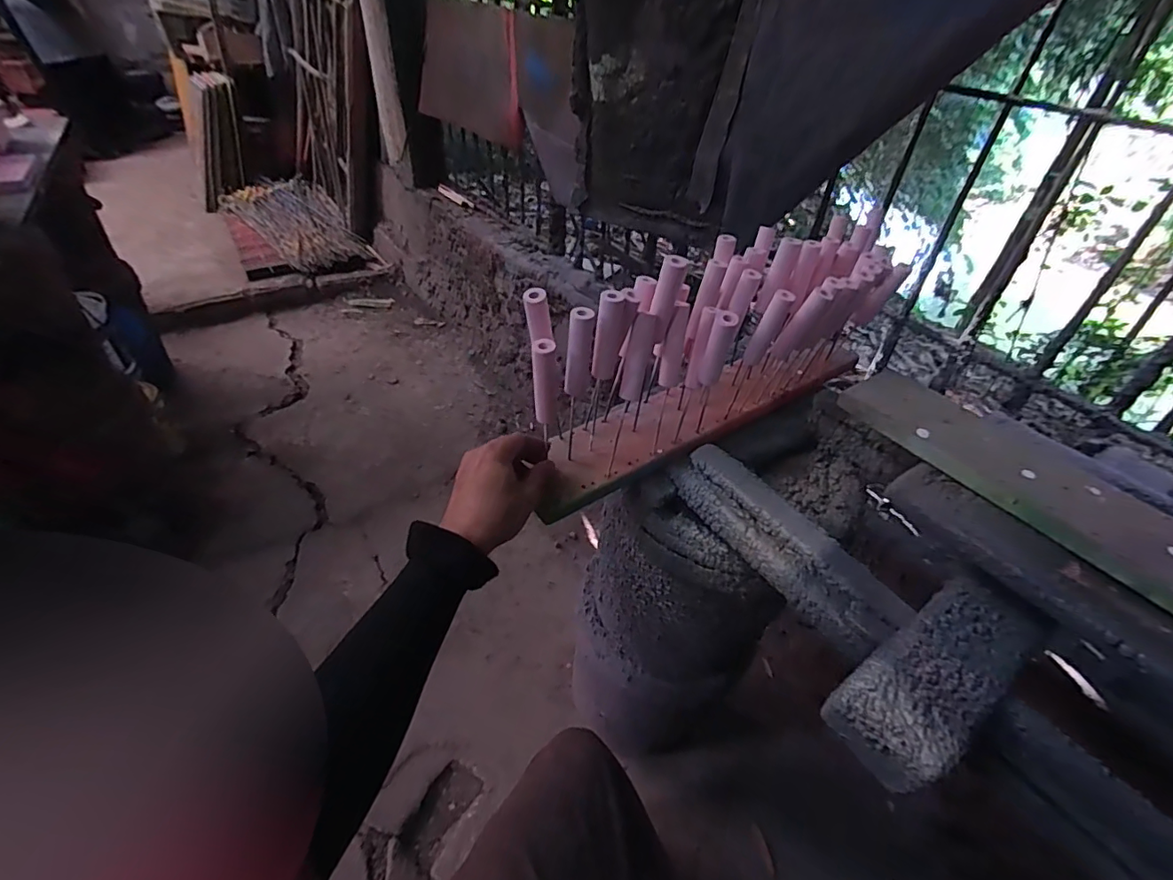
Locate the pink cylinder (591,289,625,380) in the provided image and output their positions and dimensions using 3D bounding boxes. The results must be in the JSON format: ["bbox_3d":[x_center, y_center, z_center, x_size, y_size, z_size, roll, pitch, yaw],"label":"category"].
[{"bbox_3d":[0.018,-0.088,0.447,0.017,0.079,0.018,20,45,19],"label":"pink cylinder"}]

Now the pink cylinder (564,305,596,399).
[{"bbox_3d":[-0.006,-0.073,0.440,0.017,0.079,0.016,20,45,19],"label":"pink cylinder"}]

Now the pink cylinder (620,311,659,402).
[{"bbox_3d":[0.046,-0.074,0.464,0.019,0.078,0.019,16,19,13],"label":"pink cylinder"}]

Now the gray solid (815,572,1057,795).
[{"bbox_3d":[0.247,0.155,0.357,0.178,0.040,0.070,-24,48,-27],"label":"gray solid"}]

